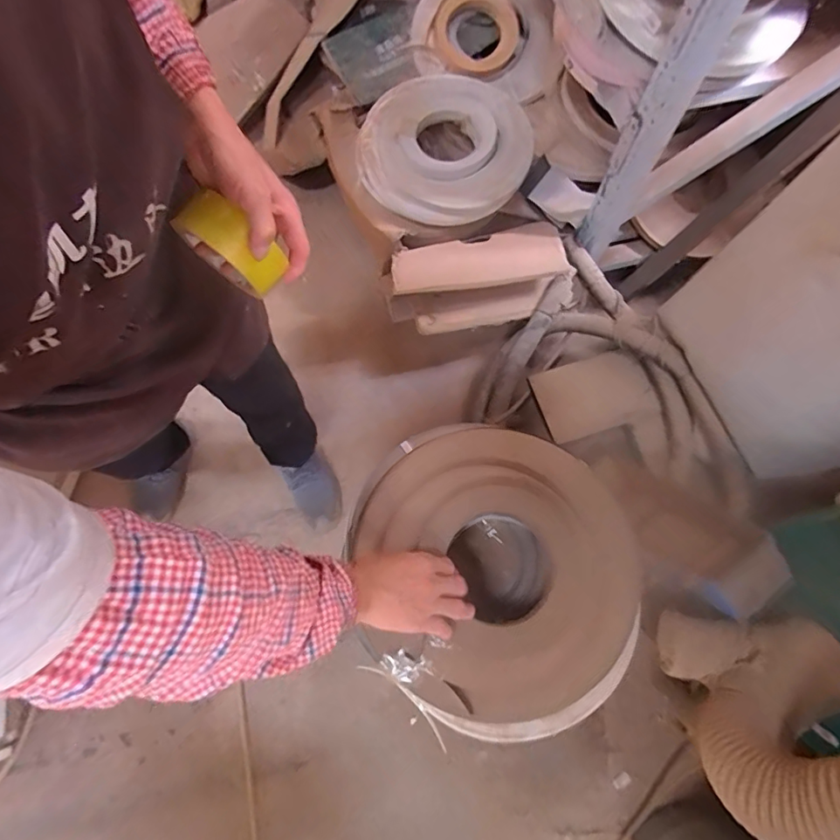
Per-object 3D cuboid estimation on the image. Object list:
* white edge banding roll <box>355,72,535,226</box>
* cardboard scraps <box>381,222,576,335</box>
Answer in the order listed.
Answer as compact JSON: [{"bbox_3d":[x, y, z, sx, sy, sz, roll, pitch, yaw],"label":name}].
[{"bbox_3d":[0.042,-0.592,1.062,0.376,0.076,0.340,37,88,11],"label":"white edge banding roll"},{"bbox_3d":[0.124,-0.318,1.123,0.405,0.141,0.169,-11,73,-4],"label":"cardboard scraps"}]

